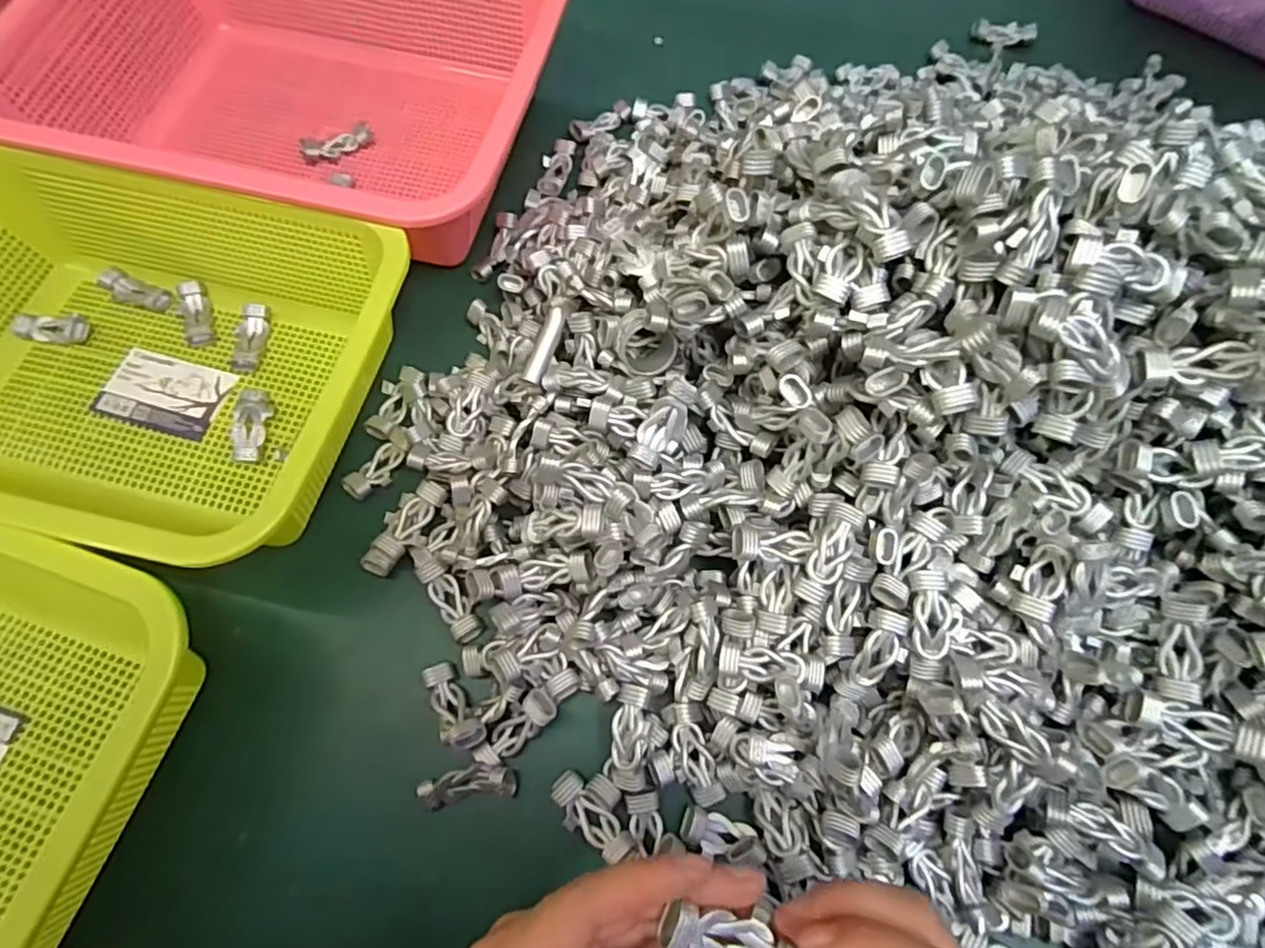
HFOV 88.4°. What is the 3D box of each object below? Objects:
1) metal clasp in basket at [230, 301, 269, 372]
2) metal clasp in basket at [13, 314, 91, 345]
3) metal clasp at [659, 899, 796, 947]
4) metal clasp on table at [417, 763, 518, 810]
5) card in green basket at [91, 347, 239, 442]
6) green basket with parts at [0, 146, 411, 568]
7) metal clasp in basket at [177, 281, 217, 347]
[{"bbox_3d":[-0.223,-0.080,0.376,0.015,0.008,0.041,-5,70,-2],"label":"metal clasp in basket"},{"bbox_3d":[-0.333,-0.085,0.375,0.040,0.009,0.016,2,70,1],"label":"metal clasp in basket"},{"bbox_3d":[0.028,0.139,0.193,0.041,0.009,0.015,23,69,-7],"label":"metal clasp"},{"bbox_3d":[-0.074,0.140,0.292,0.041,0.012,0.015,-9,71,-3],"label":"metal clasp on table"},{"bbox_3d":[-0.263,-0.046,0.369,0.067,0.005,0.043,15,72,5],"label":"card in green basket"},{"bbox_3d":[-0.256,-0.061,0.325,0.260,0.070,0.181,14,71,5],"label":"green basket with parts"},{"bbox_3d":[-0.259,-0.096,0.384,0.016,0.007,0.043,-24,72,-8],"label":"metal clasp in basket"}]

